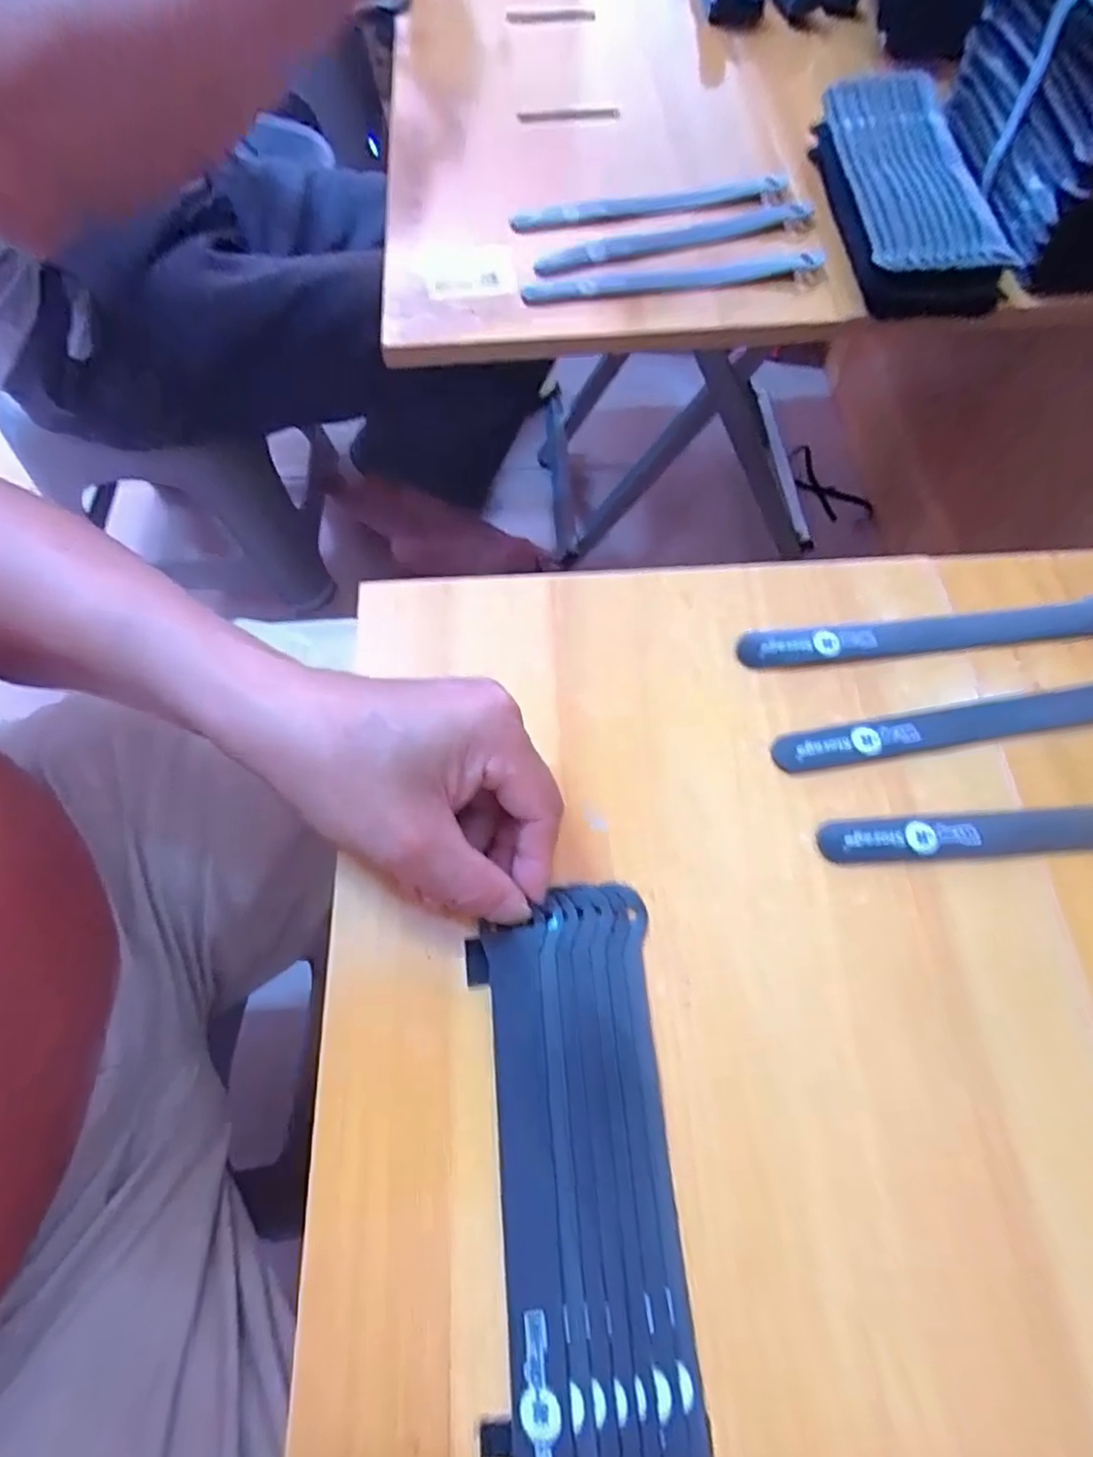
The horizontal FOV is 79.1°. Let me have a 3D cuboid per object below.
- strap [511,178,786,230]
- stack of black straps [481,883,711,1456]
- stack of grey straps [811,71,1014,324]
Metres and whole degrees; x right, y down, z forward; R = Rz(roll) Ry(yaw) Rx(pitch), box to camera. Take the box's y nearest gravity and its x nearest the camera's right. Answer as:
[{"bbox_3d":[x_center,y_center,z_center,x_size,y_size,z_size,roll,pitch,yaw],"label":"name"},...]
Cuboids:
[{"bbox_3d":[0.073,-0.382,0.482,0.196,0.012,0.019,-5,64,-1],"label":"strap"},{"bbox_3d":[0.014,0.158,0.234,0.061,0.013,0.194,-5,64,-1],"label":"stack of black straps"},{"bbox_3d":[0.247,-0.376,0.459,0.097,0.040,0.216,2,64,3],"label":"stack of grey straps"}]

